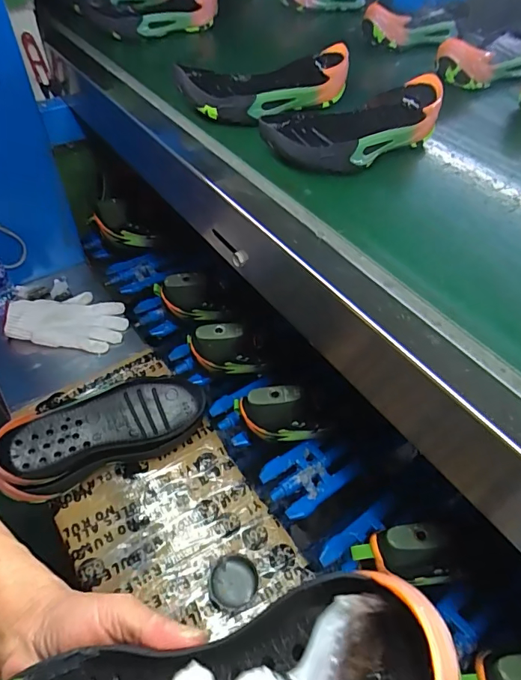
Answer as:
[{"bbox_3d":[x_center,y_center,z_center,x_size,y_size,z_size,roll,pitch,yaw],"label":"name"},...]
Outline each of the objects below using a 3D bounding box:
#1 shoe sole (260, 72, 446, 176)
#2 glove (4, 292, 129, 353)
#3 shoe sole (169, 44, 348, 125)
[{"bbox_3d":[0.112,-0.239,0.498,0.227,0.043,0.090,-29,54,-22],"label":"shoe sole"},{"bbox_3d":[-0.341,-0.044,0.802,0.185,0.060,0.116,3,49,4],"label":"glove"},{"bbox_3d":[0.009,-0.313,0.552,0.214,0.048,0.098,-12,49,-9],"label":"shoe sole"}]

